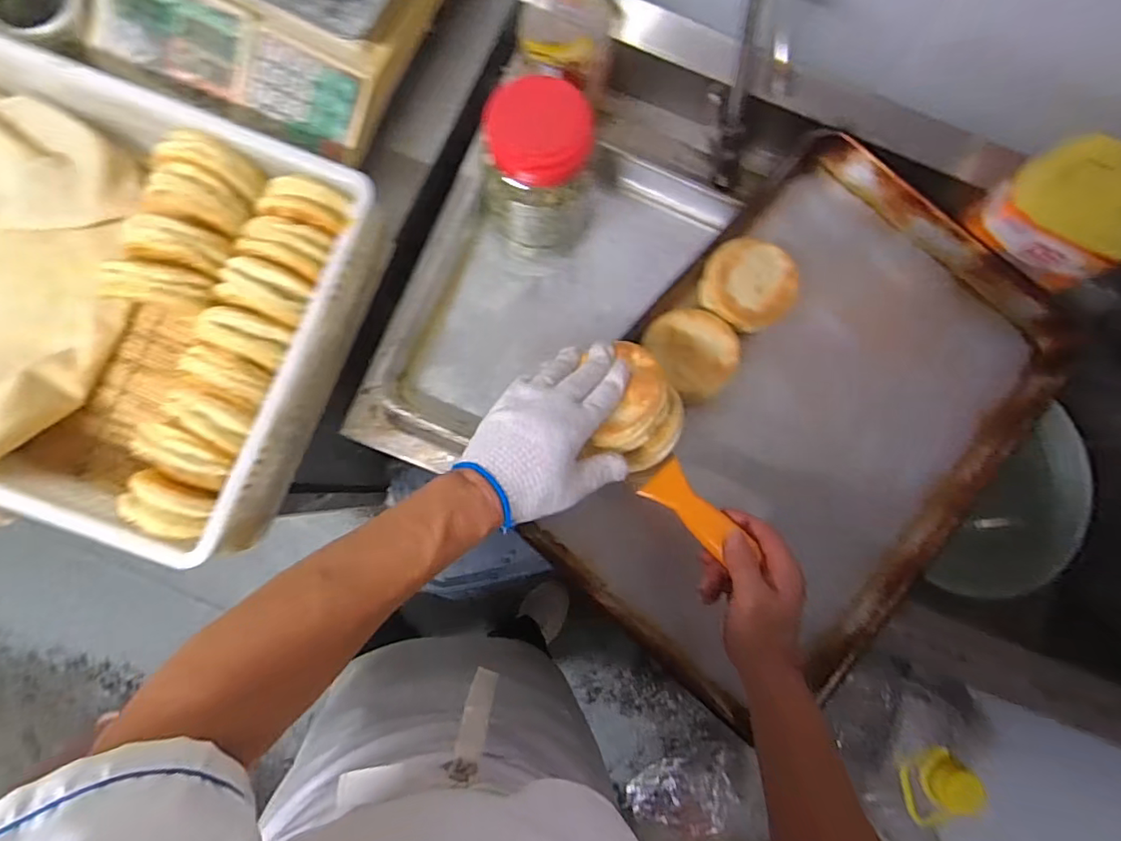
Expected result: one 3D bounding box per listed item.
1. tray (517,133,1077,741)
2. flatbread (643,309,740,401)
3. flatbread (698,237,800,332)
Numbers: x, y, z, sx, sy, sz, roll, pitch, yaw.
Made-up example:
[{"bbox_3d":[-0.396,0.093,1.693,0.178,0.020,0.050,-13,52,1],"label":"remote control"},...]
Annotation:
[{"bbox_3d":[0.262,0.003,0.621,0.399,0.060,0.581,43,86,2],"label":"tray"},{"bbox_3d":[0.149,-0.076,0.621,0.095,0.040,0.104,1,82,-5],"label":"flatbread"},{"bbox_3d":[0.213,-0.155,0.621,0.101,0.024,0.096,33,81,0],"label":"flatbread"}]

